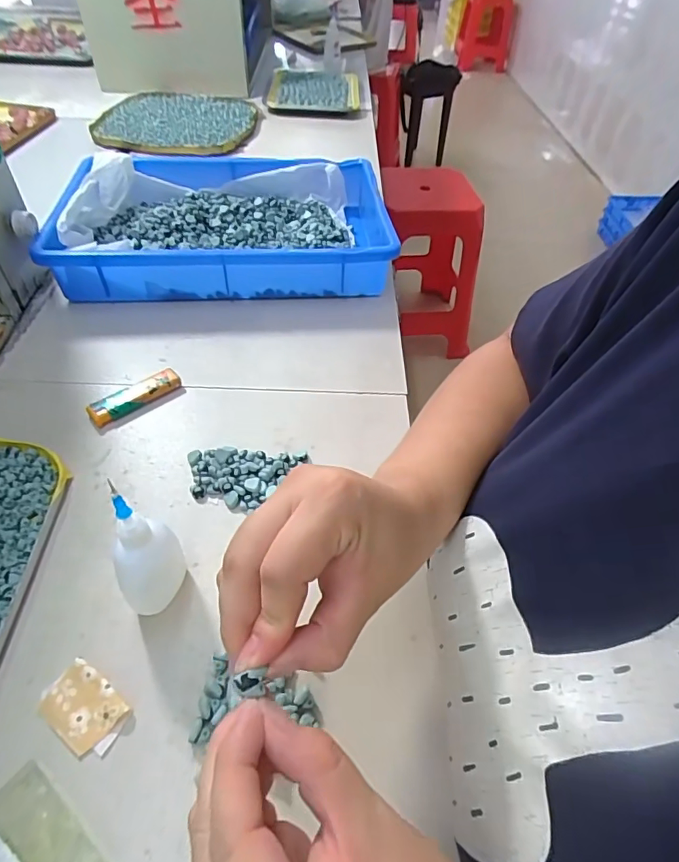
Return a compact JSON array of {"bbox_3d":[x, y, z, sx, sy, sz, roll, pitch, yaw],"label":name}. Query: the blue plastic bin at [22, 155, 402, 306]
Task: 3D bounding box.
[{"bbox_3d":[-0.122,-0.238,0.573,0.346,0.068,0.231,-2,48,-5],"label":"blue plastic bin"}]

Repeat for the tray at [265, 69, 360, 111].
[{"bbox_3d":[-0.047,-0.688,0.988,0.181,0.027,0.235,1,46,-3],"label":"tray"}]

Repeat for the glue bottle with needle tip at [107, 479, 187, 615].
[{"bbox_3d":[-0.111,0.070,0.280,0.039,0.105,0.033,-26,54,-24],"label":"glue bottle with needle tip"}]

